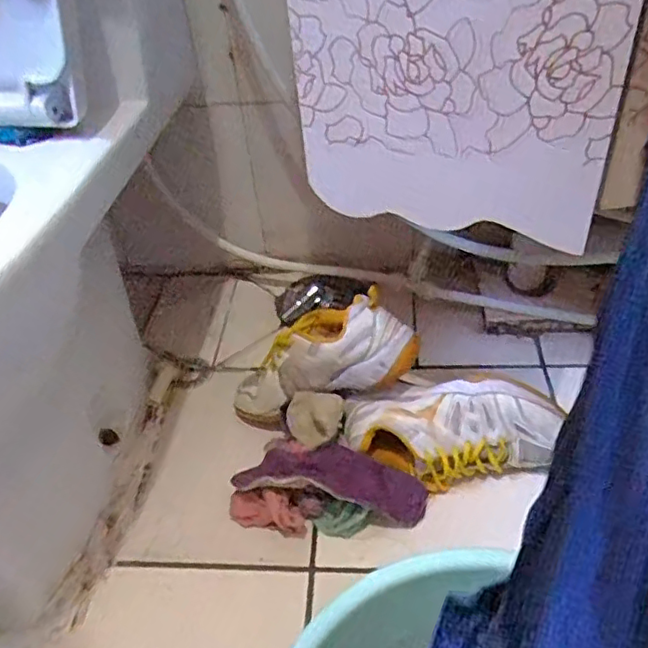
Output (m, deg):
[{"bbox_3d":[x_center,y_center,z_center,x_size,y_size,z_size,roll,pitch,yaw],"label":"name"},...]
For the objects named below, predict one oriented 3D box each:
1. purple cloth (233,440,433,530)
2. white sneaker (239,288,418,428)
[{"bbox_3d":[0.011,0.182,0.698,0.224,0.051,0.071,12,43,-2],"label":"purple cloth"},{"bbox_3d":[-0.013,0.046,0.767,0.270,0.102,0.104,-27,32,31],"label":"white sneaker"}]

